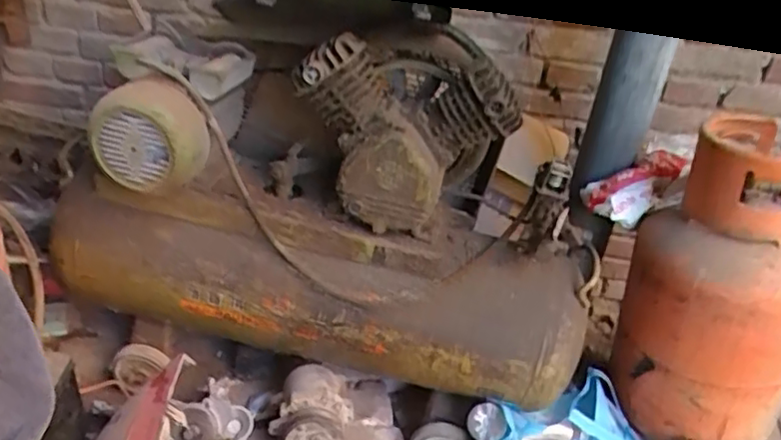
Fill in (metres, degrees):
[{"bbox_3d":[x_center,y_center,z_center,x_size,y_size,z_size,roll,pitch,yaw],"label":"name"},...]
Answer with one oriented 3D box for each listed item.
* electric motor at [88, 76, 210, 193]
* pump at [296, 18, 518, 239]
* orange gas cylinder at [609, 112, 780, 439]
[{"bbox_3d":[-0.357,-0.123,0.924,0.161,0.143,0.100,6,29,-2],"label":"electric motor"},{"bbox_3d":[0.040,-0.145,0.985,0.282,0.292,0.251,13,30,10],"label":"pump"},{"bbox_3d":[0.619,0.123,1.185,0.312,0.549,0.310,15,30,14],"label":"orange gas cylinder"}]

